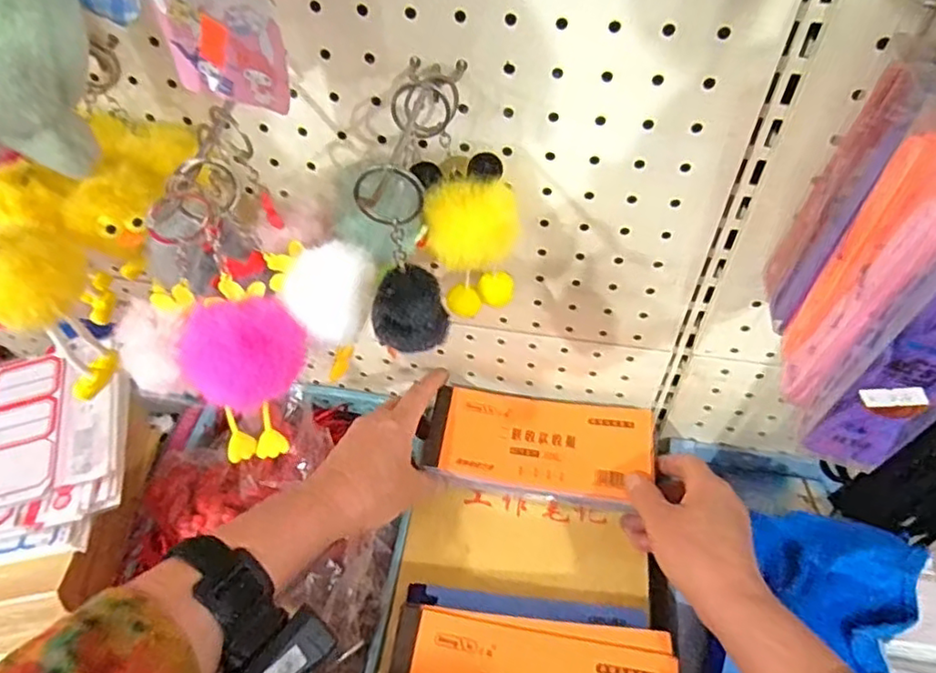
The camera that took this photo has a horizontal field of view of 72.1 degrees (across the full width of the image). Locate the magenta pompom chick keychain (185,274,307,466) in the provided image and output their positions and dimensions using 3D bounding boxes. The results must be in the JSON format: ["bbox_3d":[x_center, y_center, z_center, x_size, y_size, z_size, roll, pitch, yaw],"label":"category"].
[{"bbox_3d":[-0.110,0.013,0.324,0.061,0.057,0.071,-27,55,-20],"label":"magenta pompom chick keychain"}]

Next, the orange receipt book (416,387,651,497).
[{"bbox_3d":[0.059,0.082,0.510,0.171,0.013,0.079,5,50,5],"label":"orange receipt book"}]

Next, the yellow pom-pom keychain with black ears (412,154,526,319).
[{"bbox_3d":[0.001,-0.057,0.386,0.057,0.103,0.054,4,50,4],"label":"yellow pom-pom keychain with black ears"}]

